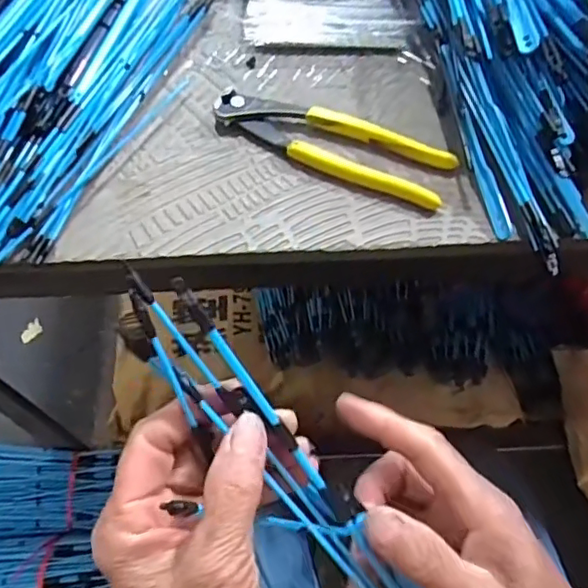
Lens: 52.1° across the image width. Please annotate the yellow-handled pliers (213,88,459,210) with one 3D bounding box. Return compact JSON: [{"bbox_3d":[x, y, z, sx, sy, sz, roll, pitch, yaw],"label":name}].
[{"bbox_3d":[0.025,-0.103,0.411,0.165,0.017,0.044,23,64,12],"label":"yellow-handled pliers"}]

